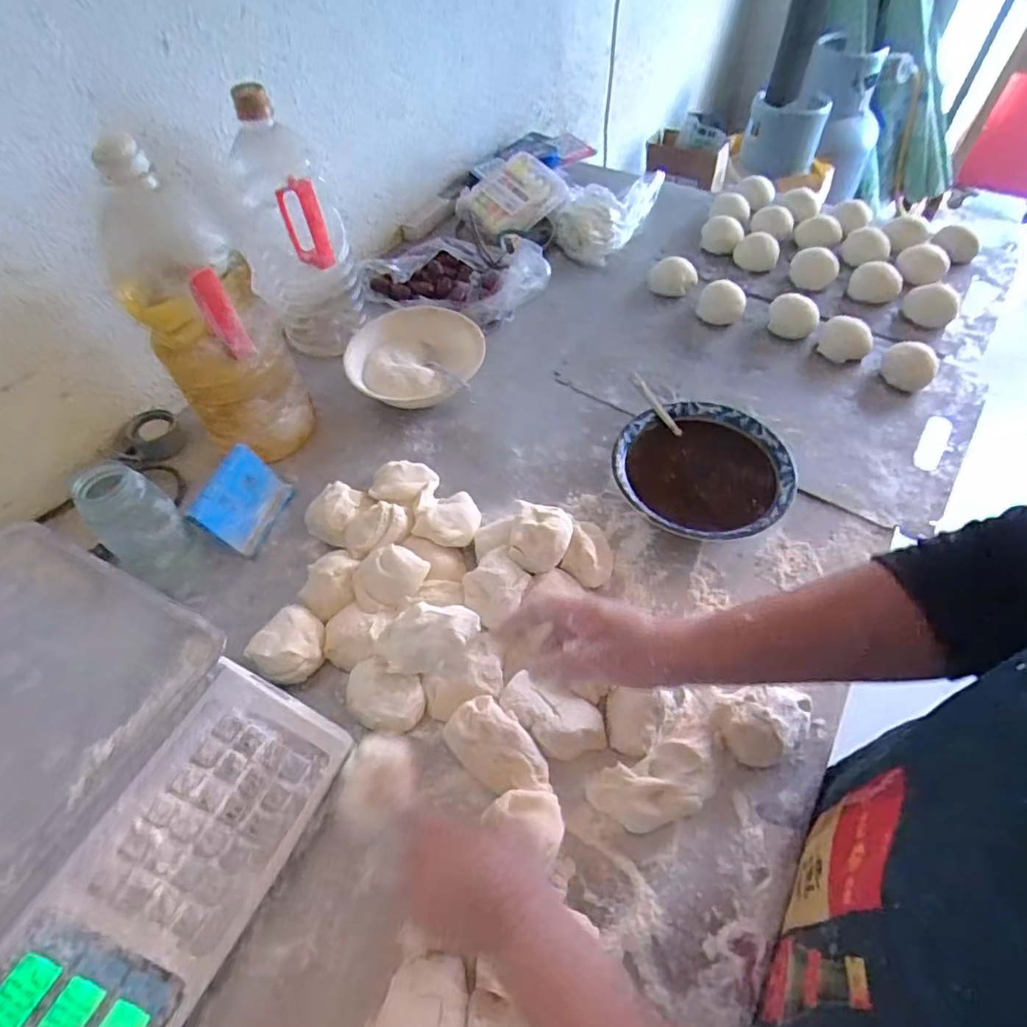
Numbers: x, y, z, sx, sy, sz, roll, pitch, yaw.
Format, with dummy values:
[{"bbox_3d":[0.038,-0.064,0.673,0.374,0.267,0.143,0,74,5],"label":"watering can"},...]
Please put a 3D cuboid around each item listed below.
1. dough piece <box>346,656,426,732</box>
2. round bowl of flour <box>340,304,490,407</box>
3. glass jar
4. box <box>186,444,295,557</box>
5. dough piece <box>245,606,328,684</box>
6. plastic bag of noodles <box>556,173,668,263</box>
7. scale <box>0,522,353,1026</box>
[{"bbox_3d":[-0.112,0.158,0.502,0.070,0.037,0.051,18,57,15],"label":"dough piece"},{"bbox_3d":[-0.122,-0.187,0.737,0.164,0.054,0.164,-1,54,1],"label":"round bowl of flour"},{"bbox_3d":[-0.342,0.016,0.552,0.063,0.137,0.065,-1,54,1],"label":"glass jar"},{"bbox_3d":[-0.286,-0.016,0.620,0.022,0.081,0.096,-6,49,35],"label":"box"},{"bbox_3d":[-0.200,0.121,0.534,0.058,0.037,0.065,27,60,20],"label":"dough piece"},{"bbox_3d":[0.159,-0.509,0.948,0.112,0.060,0.272,26,59,19],"label":"plastic bag of noodles"},{"bbox_3d":[-0.357,0.216,0.409,0.349,0.091,0.344,23,58,17],"label":"scale"}]

